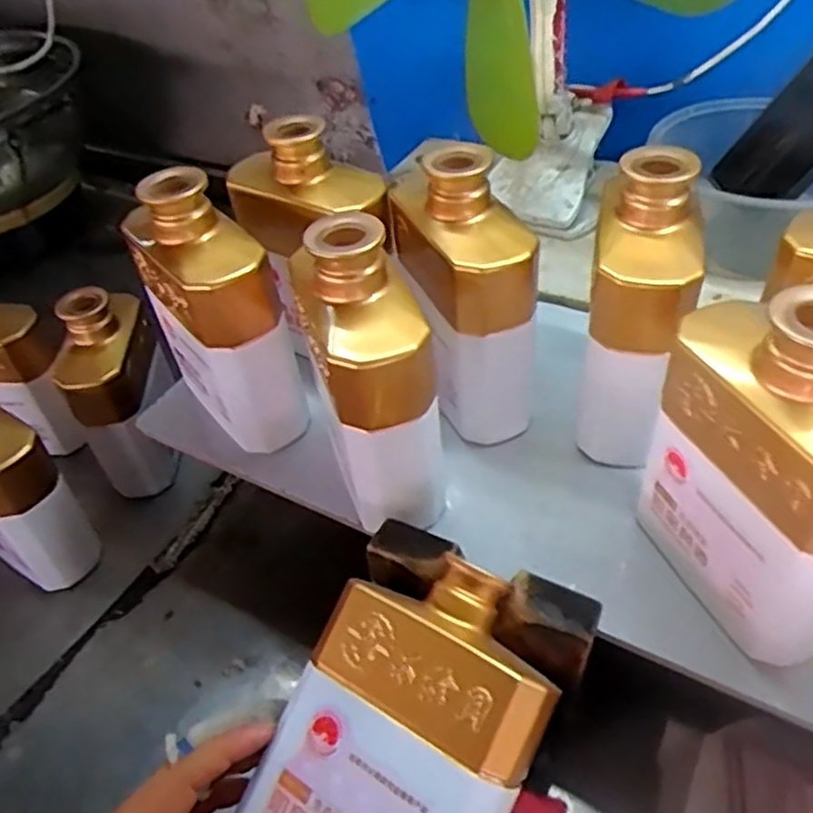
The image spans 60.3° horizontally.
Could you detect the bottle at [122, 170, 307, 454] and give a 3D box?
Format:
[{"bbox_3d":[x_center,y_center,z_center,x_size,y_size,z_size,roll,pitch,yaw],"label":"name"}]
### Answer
[{"bbox_3d":[-0.121,-0.058,0.445,0.067,0.166,0.105,-26,50,-16],"label":"bottle"}]

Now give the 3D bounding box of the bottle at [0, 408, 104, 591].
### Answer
[{"bbox_3d":[-0.306,0.062,0.532,0.096,0.165,0.066,25,55,26],"label":"bottle"}]

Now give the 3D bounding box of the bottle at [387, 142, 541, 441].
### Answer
[{"bbox_3d":[0.034,-0.069,0.422,0.060,0.156,0.108,-17,48,-8],"label":"bottle"}]

